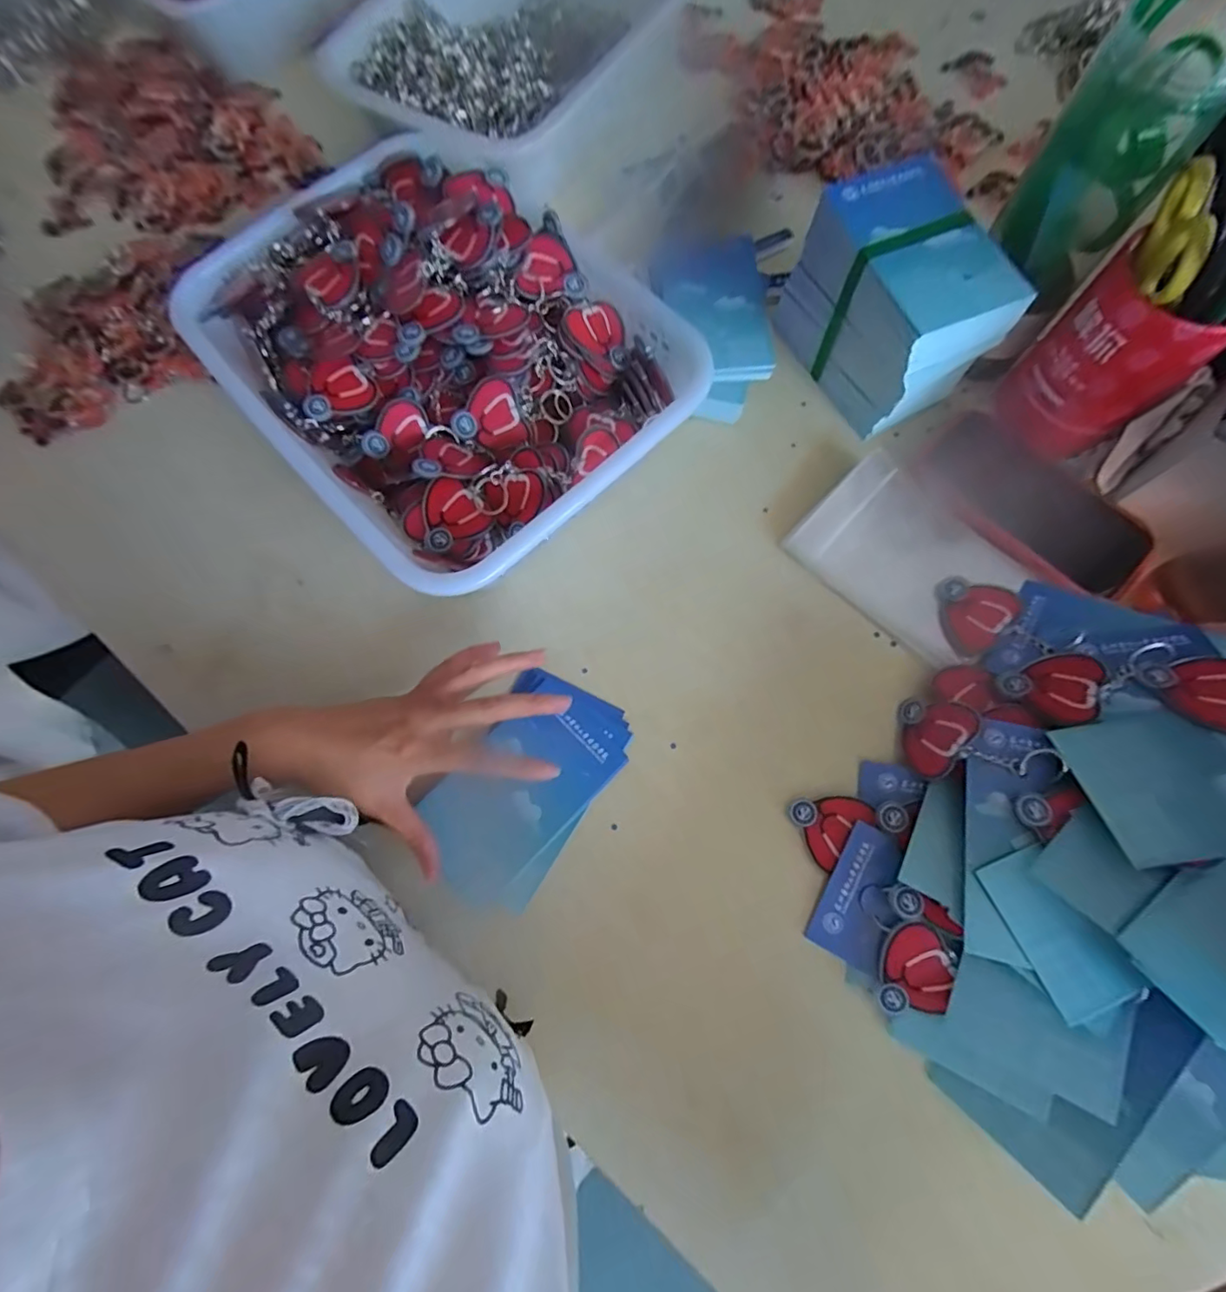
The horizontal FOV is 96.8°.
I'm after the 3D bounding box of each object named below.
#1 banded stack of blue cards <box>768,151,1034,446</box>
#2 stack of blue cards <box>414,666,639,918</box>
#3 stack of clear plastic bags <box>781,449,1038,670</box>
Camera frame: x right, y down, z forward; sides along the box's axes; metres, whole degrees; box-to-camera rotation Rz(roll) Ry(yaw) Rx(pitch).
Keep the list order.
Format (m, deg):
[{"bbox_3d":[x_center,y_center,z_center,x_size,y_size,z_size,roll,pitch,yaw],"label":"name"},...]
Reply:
[{"bbox_3d":[0.199,-0.249,0.401,0.094,0.102,0.142,-25,74,-5],"label":"banded stack of blue cards"},{"bbox_3d":[-0.059,0.093,0.369,0.093,0.009,0.149,35,77,10],"label":"stack of blue cards"},{"bbox_3d":[0.221,-0.070,0.406,0.142,0.020,0.117,43,80,13],"label":"stack of clear plastic bags"}]

